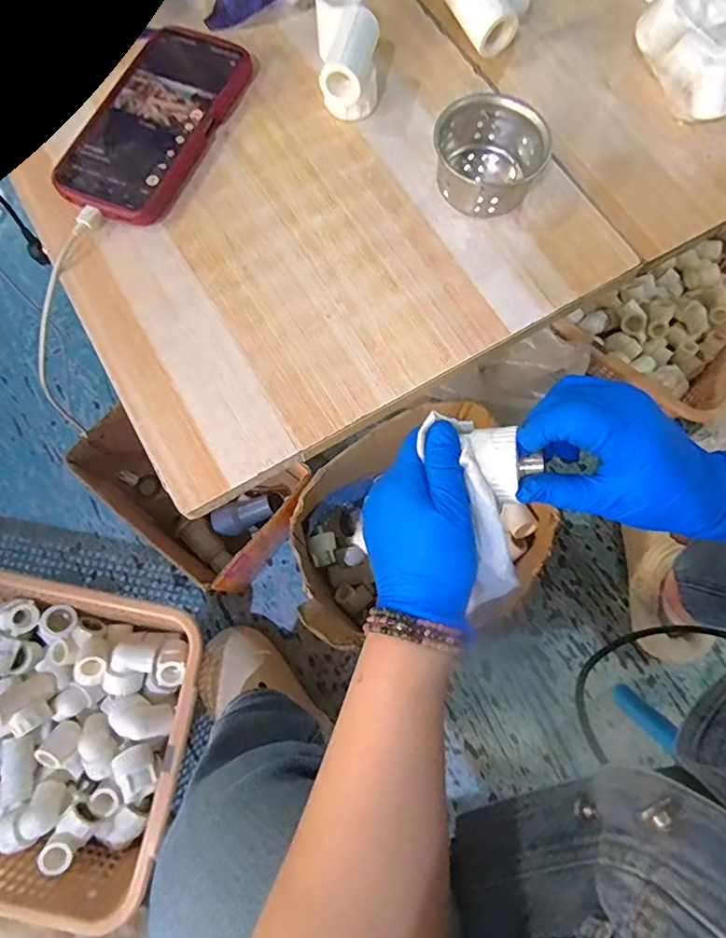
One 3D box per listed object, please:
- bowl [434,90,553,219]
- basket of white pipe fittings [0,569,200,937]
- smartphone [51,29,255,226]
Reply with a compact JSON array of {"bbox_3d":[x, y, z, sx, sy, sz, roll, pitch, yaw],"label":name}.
[{"bbox_3d":[0.084,-0.216,0.359,0.065,0.041,0.066,0,74,1],"label":"bowl"},{"bbox_3d":[-0.423,0.312,0.655,0.433,0.120,0.334,11,74,4],"label":"basket of white pipe fittings"},{"bbox_3d":[-0.152,-0.252,0.383,0.086,0.014,0.167,20,75,6],"label":"smartphone"}]

